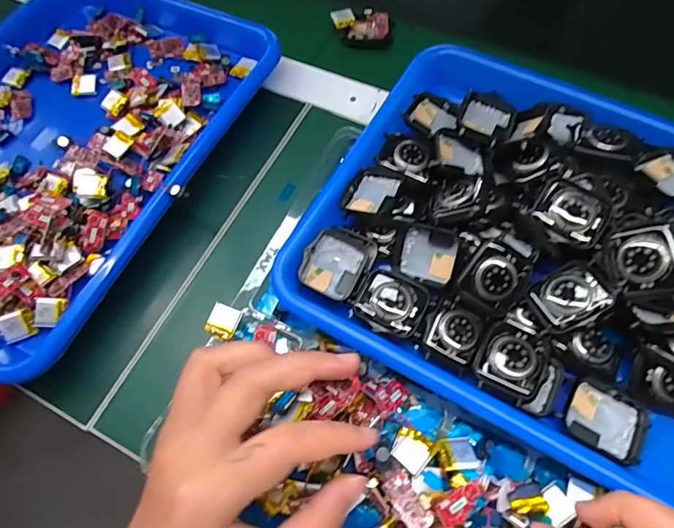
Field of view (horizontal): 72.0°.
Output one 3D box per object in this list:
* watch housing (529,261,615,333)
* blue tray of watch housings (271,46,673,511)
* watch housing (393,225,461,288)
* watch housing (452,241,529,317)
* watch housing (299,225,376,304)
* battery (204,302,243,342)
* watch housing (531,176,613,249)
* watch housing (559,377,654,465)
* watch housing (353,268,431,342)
[{"bbox_3d":[0.136,0.020,0.269,0.039,0.013,0.033,-38,52,12],"label":"watch housing"},{"bbox_3d":[0.157,-0.016,0.290,0.323,0.052,0.261,27,69,14],"label":"blue tray of watch housings"},{"bbox_3d":[0.057,-0.005,0.295,0.040,0.011,0.036,16,100,28],"label":"watch housing"},{"bbox_3d":[0.092,0.009,0.274,0.034,0.008,0.039,27,97,1],"label":"watch housing"},{"bbox_3d":[0.001,-0.002,0.295,0.039,0.012,0.046,23,68,13],"label":"watch housing"},{"bbox_3d":[-0.074,0.038,0.303,0.019,0.006,0.021,29,75,-33],"label":"battery"},{"bbox_3d":[0.139,-0.030,0.275,0.040,0.006,0.035,24,84,13],"label":"watch housing"},{"bbox_3d":[0.150,0.086,0.258,0.043,0.007,0.035,28,69,14],"label":"watch housing"},{"bbox_3d":[0.033,0.023,0.280,0.040,0.007,0.036,24,68,13],"label":"watch housing"}]

